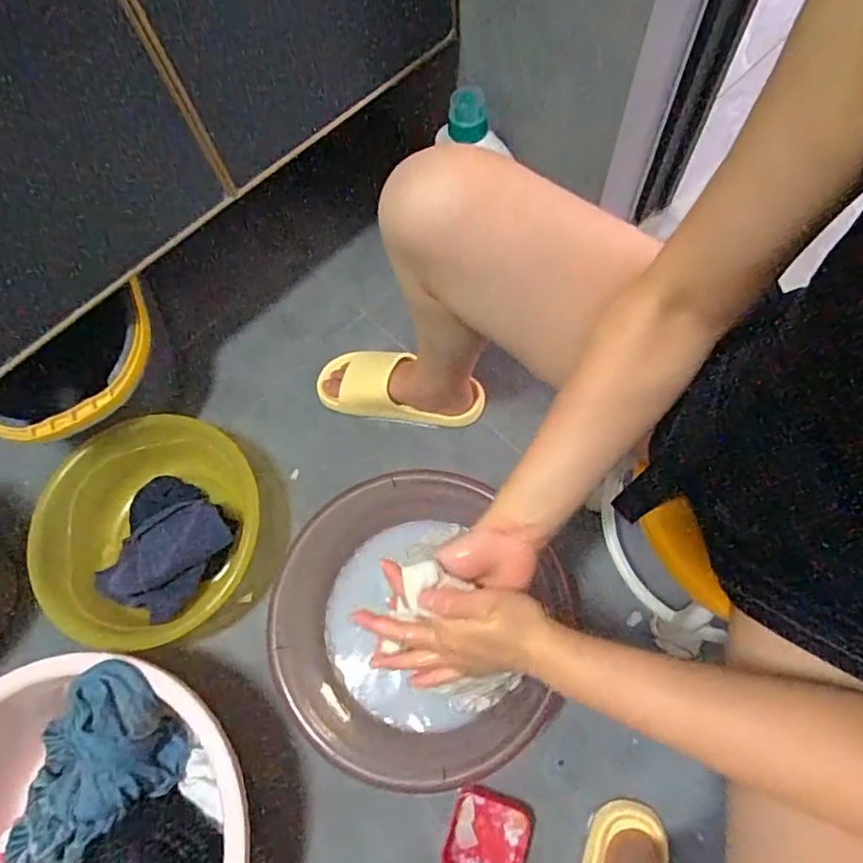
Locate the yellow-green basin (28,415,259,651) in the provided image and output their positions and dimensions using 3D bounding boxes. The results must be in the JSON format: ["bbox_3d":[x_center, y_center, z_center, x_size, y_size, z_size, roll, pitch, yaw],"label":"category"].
[{"bbox_3d":[-0.364,0.132,0.773,0.268,0.107,0.276,-2,69,4],"label":"yellow-green basin"}]

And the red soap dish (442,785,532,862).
[{"bbox_3d":[0.065,0.479,0.668,0.088,0.027,0.095,15,71,10],"label":"red soap dish"}]

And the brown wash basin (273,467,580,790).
[{"bbox_3d":[-0.020,0.235,0.709,0.336,0.125,0.330,-2,69,4],"label":"brown wash basin"}]

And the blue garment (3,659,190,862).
[{"bbox_3d":[-0.388,0.372,0.621,0.233,0.121,0.141,-37,71,-9],"label":"blue garment"}]

